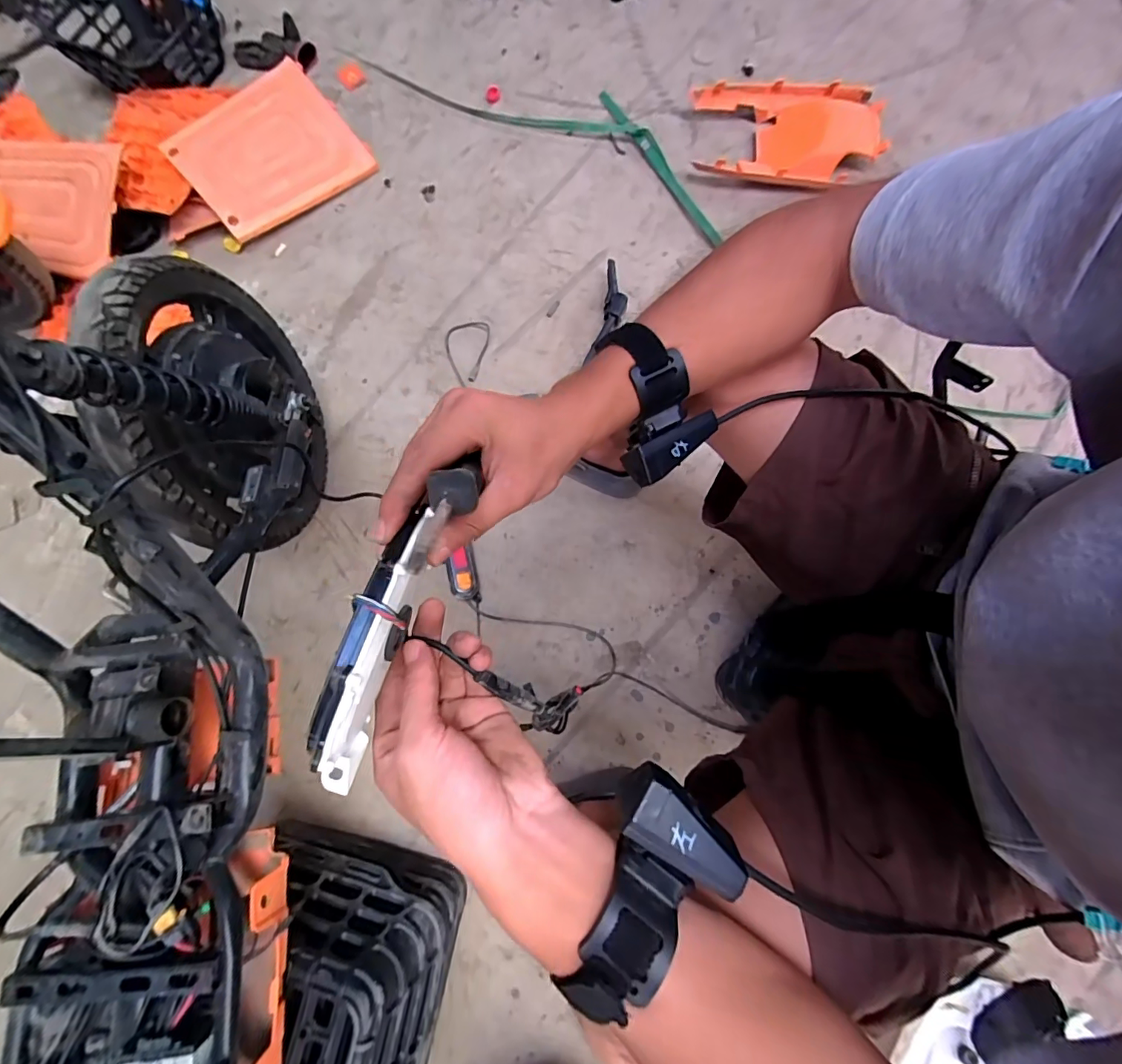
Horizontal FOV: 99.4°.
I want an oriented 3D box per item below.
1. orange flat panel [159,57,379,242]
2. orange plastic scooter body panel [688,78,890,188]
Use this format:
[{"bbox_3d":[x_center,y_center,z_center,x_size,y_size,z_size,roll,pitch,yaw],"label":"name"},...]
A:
[{"bbox_3d":[-0.591,-0.770,0.963,0.323,0.034,0.260,-42,105,-11],"label":"orange flat panel"},{"bbox_3d":[0.454,-0.816,0.962,0.359,0.043,0.272,5,76,3],"label":"orange plastic scooter body panel"}]

